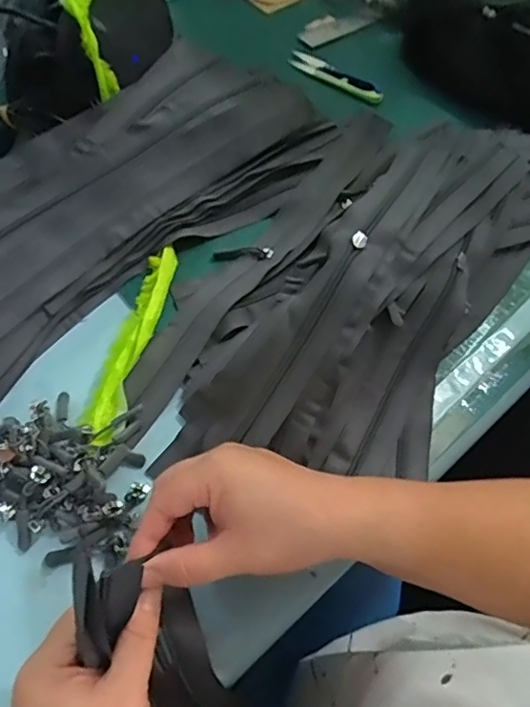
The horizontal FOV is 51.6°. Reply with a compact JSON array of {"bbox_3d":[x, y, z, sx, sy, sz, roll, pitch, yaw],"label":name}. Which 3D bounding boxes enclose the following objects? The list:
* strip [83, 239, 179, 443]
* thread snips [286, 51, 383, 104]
[{"bbox_3d":[-0.103,-0.013,0.426,0.027,0.012,0.174,12,60,2],"label":"strip"},{"bbox_3d":[0.080,-0.310,0.610,0.116,0.009,0.035,37,64,15],"label":"thread snips"}]

